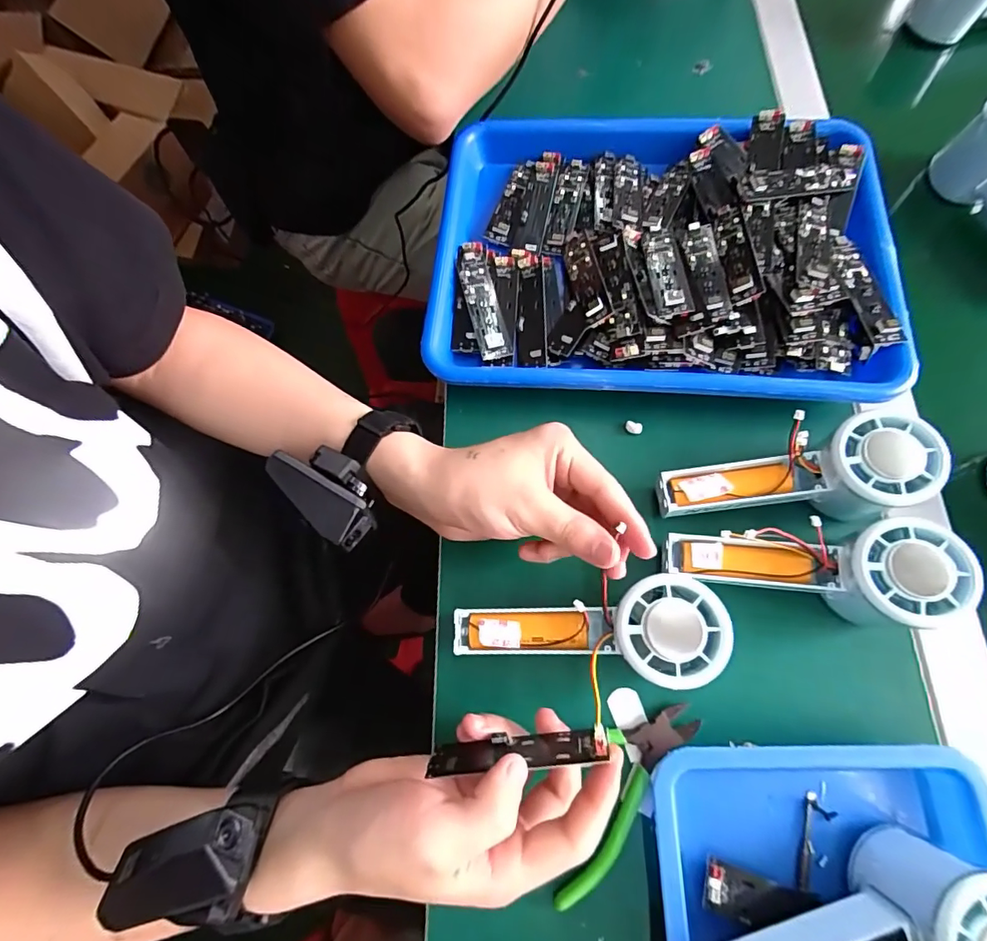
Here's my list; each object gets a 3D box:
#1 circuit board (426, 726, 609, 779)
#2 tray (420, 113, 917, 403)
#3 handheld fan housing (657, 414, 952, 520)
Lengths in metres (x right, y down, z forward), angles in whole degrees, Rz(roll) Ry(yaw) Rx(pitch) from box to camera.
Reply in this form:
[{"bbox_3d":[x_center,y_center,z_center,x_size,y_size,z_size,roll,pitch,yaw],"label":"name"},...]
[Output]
[{"bbox_3d":[0.011,0.140,0.240,0.089,0.019,0.006,-12,99,13],"label":"circuit board"},{"bbox_3d":[0.121,-0.170,0.369,0.328,0.042,0.241,4,72,4],"label":"tray"},{"bbox_3d":[0.186,0.004,0.309,0.155,0.051,0.056,-8,71,16],"label":"handheld fan housing"}]

